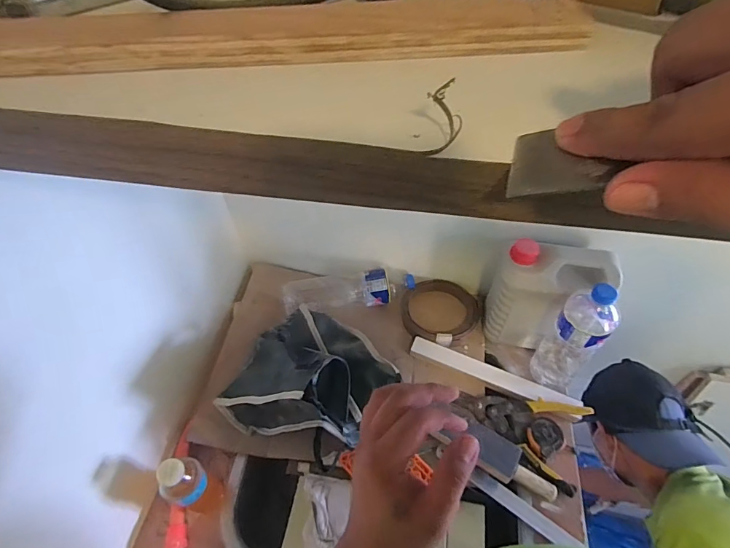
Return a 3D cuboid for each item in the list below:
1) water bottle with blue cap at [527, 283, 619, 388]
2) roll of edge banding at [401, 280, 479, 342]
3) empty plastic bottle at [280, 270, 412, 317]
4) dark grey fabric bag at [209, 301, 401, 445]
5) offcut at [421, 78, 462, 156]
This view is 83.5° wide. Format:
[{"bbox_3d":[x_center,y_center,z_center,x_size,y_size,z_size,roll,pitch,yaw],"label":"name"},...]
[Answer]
[{"bbox_3d":[0.352,0.105,0.687,0.074,0.241,0.077,30,59,23],"label":"water bottle with blue cap"},{"bbox_3d":[0.159,0.081,0.862,0.162,0.044,0.144,0,52,3],"label":"roll of edge banding"},{"bbox_3d":[-0.032,0.039,0.865,0.269,0.072,0.069,-8,52,-4],"label":"empty plastic bottle"},{"bbox_3d":[-0.098,0.163,0.689,0.243,0.191,0.237,26,57,21],"label":"dark grey fabric bag"},{"bbox_3d":[0.037,-0.073,0.191,0.017,0.034,0.006,2,11,4],"label":"offcut"}]

